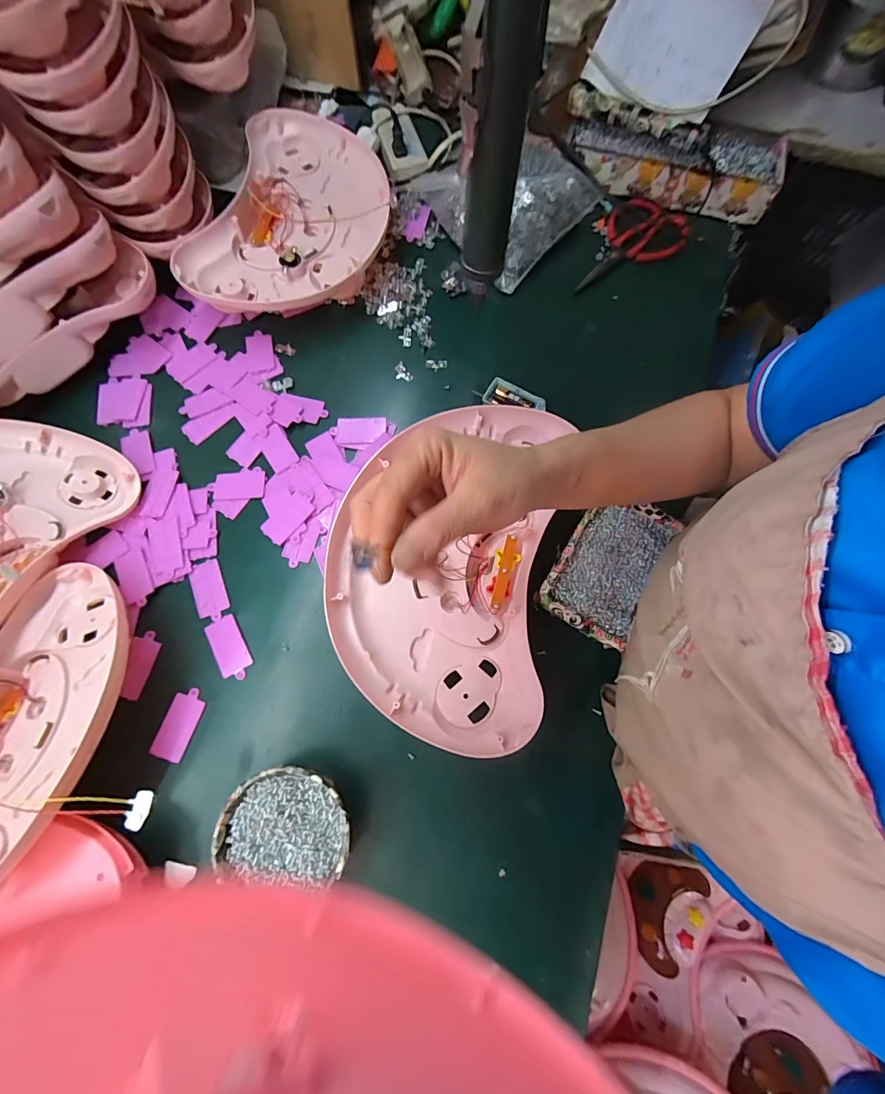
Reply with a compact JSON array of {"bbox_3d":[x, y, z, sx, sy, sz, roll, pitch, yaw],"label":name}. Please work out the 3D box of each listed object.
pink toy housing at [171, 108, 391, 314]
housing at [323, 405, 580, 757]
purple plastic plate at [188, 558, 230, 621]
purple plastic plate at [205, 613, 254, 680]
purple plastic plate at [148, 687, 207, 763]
[{"bbox_3d":[-0.190,-0.436,0.556,0.232,0.058,0.334,12,75,4],"label":"pink toy housing"},{"bbox_3d":[-0.001,0.024,0.420,0.222,0.070,0.317,9,75,3],"label":"housing"},{"bbox_3d":[-0.258,0.048,0.452,0.034,0.004,0.067,-23,76,-6],"label":"purple plastic plate"},{"bbox_3d":[-0.226,0.108,0.436,0.034,0.005,0.068,-30,76,-8],"label":"purple plastic plate"},{"bbox_3d":[-0.267,0.179,0.415,0.033,0.004,0.067,20,75,-3],"label":"purple plastic plate"}]

